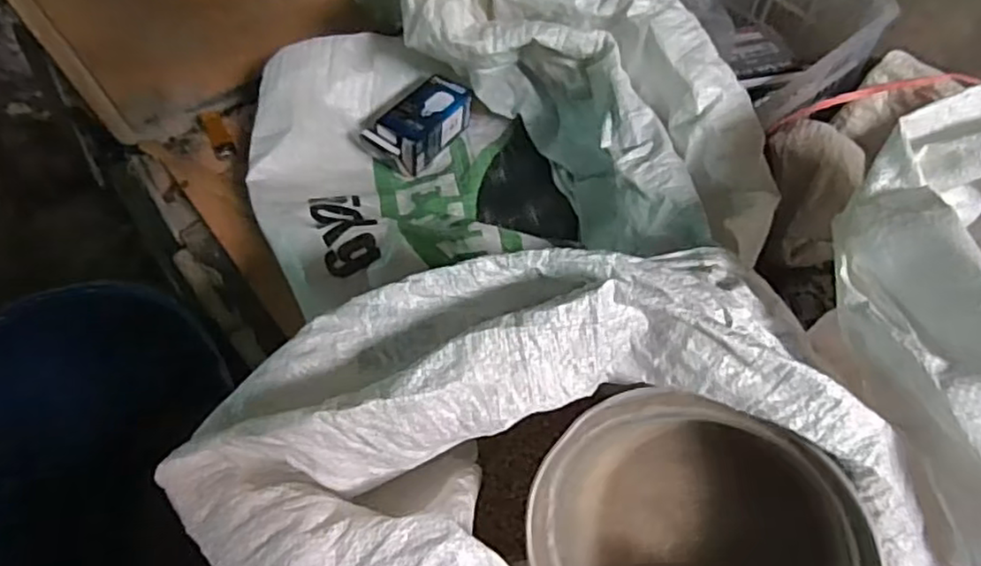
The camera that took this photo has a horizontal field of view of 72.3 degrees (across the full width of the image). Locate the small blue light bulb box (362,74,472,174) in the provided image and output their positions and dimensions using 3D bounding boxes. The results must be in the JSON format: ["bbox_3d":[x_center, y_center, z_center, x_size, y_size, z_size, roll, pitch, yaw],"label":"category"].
[{"bbox_3d":[-0.077,-0.178,0.756,0.066,0.050,0.123,28,57,19],"label":"small blue light bulb box"}]

